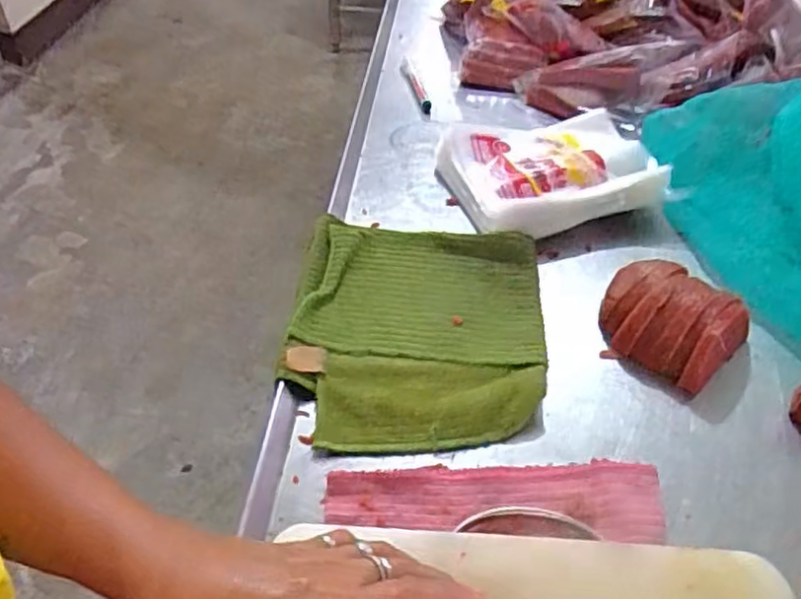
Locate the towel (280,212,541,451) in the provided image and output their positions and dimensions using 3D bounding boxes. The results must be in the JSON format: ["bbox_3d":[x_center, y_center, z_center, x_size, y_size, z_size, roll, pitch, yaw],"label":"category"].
[{"bbox_3d":[0.014,0.017,0.544,0.194,0.028,0.230,1,43,5],"label":"towel"}]

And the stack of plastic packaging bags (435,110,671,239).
[{"bbox_3d":[0.153,-0.134,0.691,0.205,0.036,0.168,-13,43,-11],"label":"stack of plastic packaging bags"}]

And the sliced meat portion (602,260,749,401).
[{"bbox_3d":[0.212,0.019,0.533,0.104,0.056,0.081,22,48,25],"label":"sliced meat portion"}]

